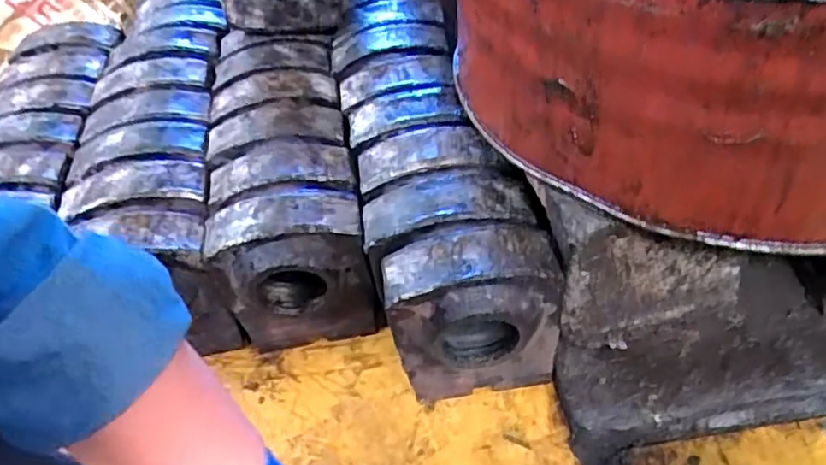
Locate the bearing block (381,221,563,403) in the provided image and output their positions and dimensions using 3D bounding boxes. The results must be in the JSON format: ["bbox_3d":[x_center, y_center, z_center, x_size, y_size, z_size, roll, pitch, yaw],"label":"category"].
[{"bbox_3d":[0.055,0.086,0.576,0.153,0.172,0.090,-13,46,-2],"label":"bearing block"}]

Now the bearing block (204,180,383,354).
[{"bbox_3d":[-0.118,0.043,0.638,0.152,0.173,0.083,-7,46,3],"label":"bearing block"}]

